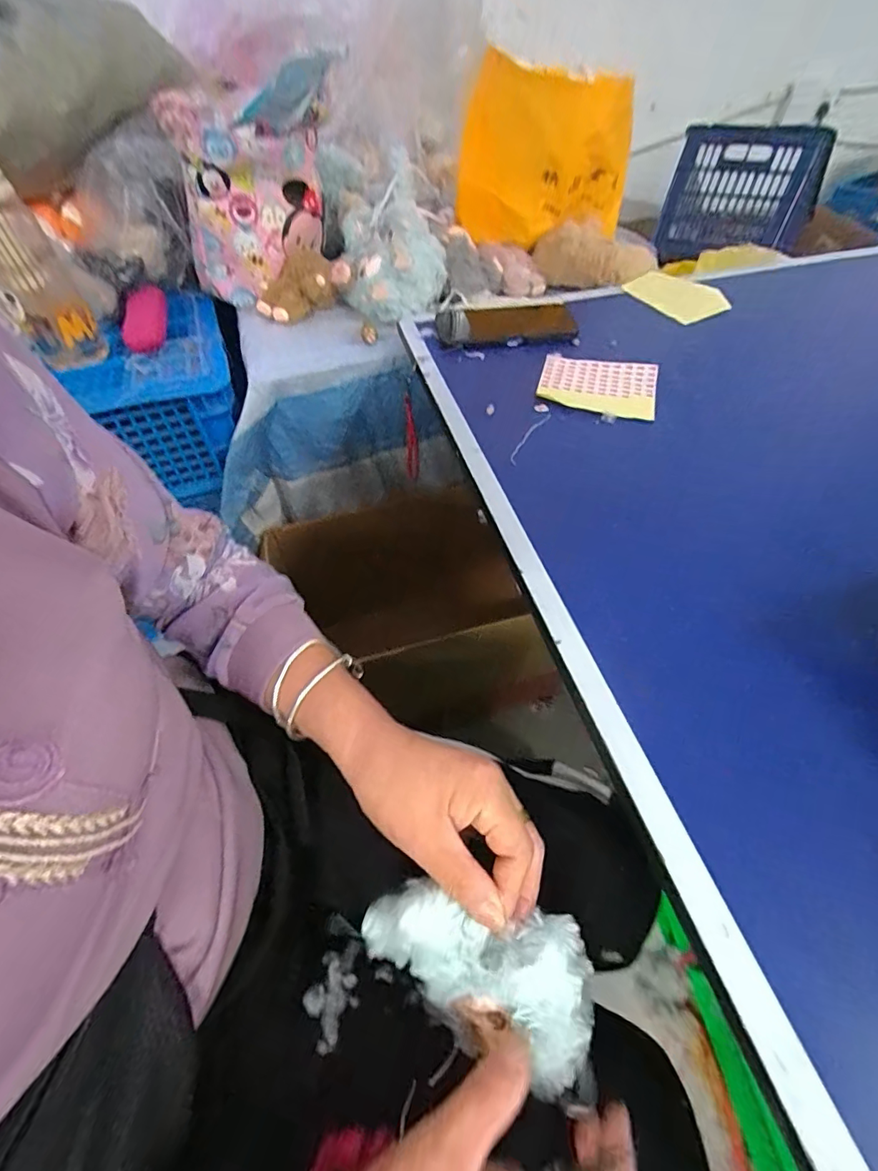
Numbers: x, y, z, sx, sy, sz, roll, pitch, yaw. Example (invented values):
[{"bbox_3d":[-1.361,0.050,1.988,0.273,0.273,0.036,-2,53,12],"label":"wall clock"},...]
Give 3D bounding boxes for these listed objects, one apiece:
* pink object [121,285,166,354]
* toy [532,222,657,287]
[{"bbox_3d":[-0.386,-0.352,0.643,0.043,0.024,0.117,-3,68,-2],"label":"pink object"},{"bbox_3d":[0.219,-0.466,0.696,0.168,0.067,0.067,27,59,18],"label":"toy"}]

